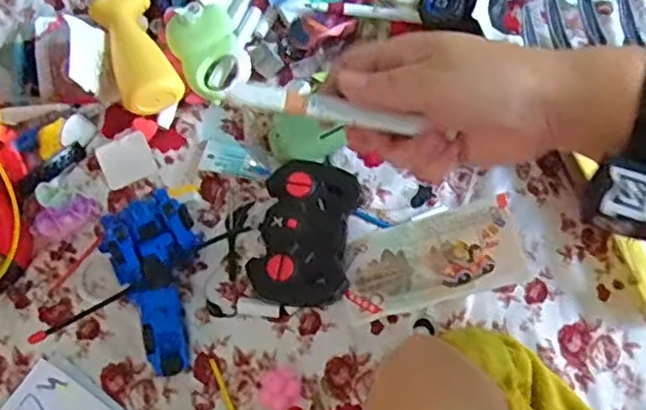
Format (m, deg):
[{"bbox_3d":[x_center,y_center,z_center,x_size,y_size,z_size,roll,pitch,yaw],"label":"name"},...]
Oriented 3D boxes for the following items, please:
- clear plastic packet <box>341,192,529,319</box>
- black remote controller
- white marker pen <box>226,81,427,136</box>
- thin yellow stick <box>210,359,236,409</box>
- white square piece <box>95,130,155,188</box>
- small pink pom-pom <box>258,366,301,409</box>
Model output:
[{"bbox_3d":[0.075,0.038,0.482,0.123,0.007,0.064,-19,62,15],"label":"clear plastic packet"},{"bbox_3d":[-0.013,0.021,0.510,0.070,0.036,0.106,7,67,7],"label":"black remote controller"},{"bbox_3d":[-0.001,-0.053,0.367,0.101,0.009,0.013,10,64,-2],"label":"white marker pen"},{"bbox_3d":[-0.066,0.143,0.486,0.007,0.004,0.071,-24,65,-9],"label":"thin yellow stick"},{"bbox_3d":[-0.162,-0.037,0.561,0.045,0.004,0.038,-22,83,3],"label":"white square piece"},{"bbox_3d":[-0.032,0.127,0.478,0.029,0.017,0.029,-1,66,3],"label":"small pink pom-pom"}]

